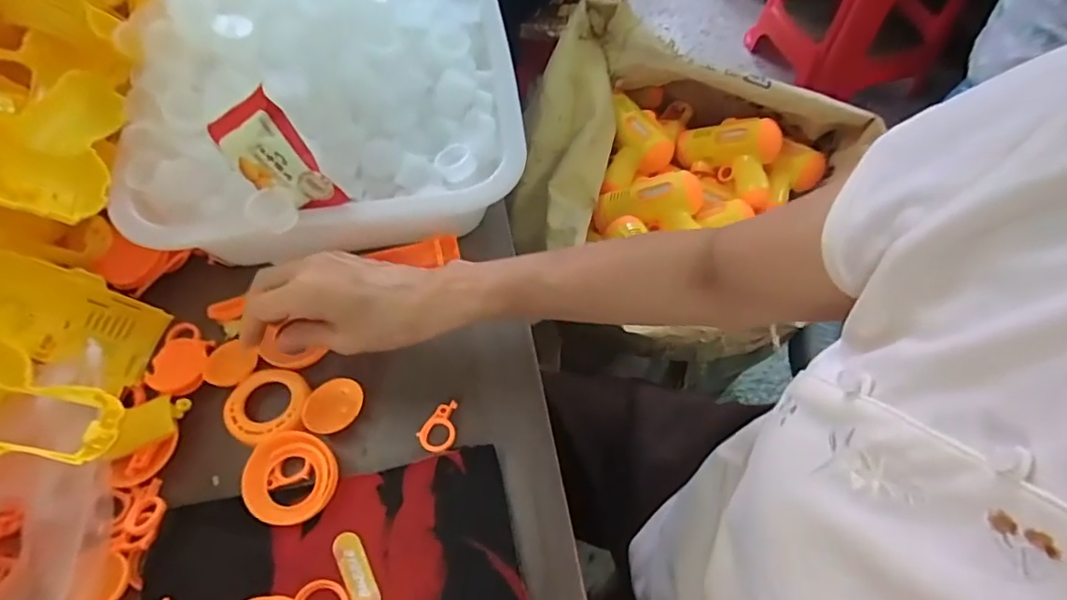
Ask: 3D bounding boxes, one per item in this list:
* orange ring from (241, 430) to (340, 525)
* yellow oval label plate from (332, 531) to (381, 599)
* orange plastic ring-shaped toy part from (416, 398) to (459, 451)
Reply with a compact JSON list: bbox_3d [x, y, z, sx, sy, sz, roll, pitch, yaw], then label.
[{"bbox_3d":[-0.160,0.116,0.377,0.055,0.016,0.055,0,60,0],"label":"orange ring"},{"bbox_3d":[-0.110,0.169,0.357,0.017,0.004,0.051,-26,64,-14],"label":"yellow oval label plate"},{"bbox_3d":[-0.063,0.088,0.402,0.025,0.004,0.038,29,64,15],"label":"orange plastic ring-shaped toy part"}]

